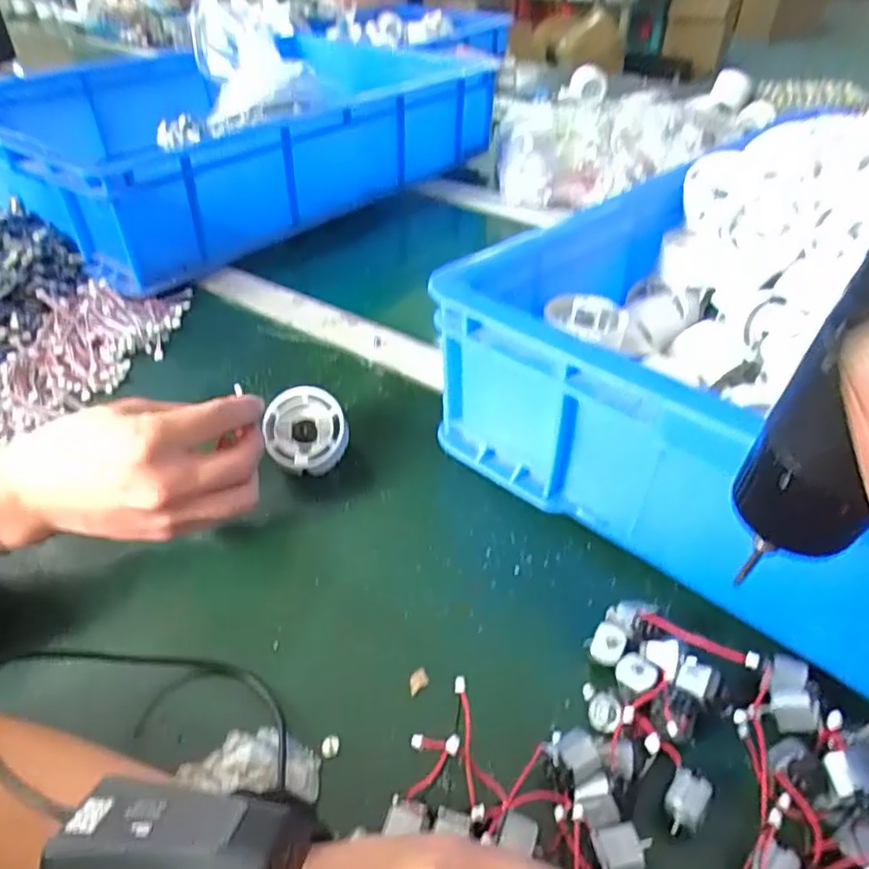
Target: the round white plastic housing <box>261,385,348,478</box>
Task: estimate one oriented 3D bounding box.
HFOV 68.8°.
[{"bbox_3d":[-0.088,-0.002,0.434,0.057,0.026,0.056,0,95,5],"label":"round white plastic housing"}]

